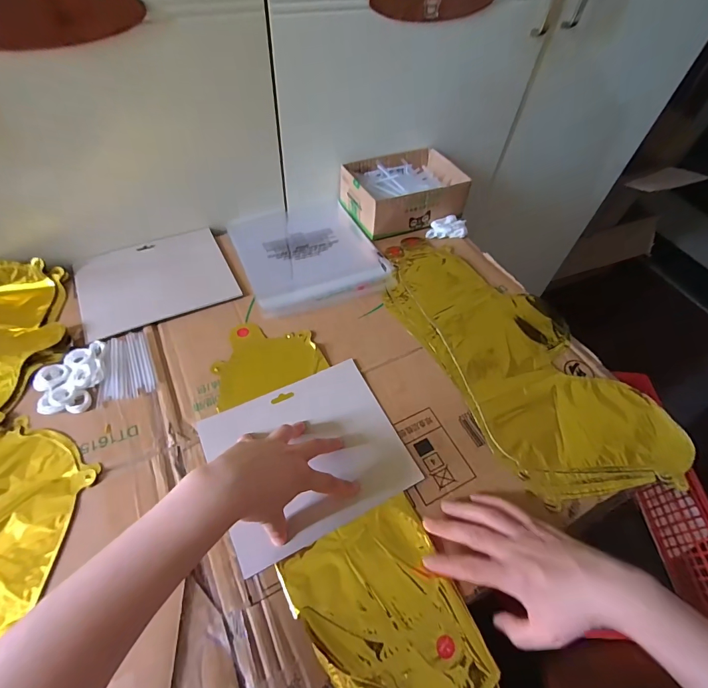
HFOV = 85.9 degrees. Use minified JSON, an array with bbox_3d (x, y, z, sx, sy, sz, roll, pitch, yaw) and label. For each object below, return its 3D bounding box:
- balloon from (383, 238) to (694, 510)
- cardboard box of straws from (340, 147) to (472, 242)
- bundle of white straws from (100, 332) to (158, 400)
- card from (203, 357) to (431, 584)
[{"bbox_3d":[0.200,-0.006,0.500,0.209,0.015,0.425,-21,57,-19],"label":"balloon"},{"bbox_3d":[0.086,-0.264,0.659,0.191,0.065,0.137,-18,57,-18],"label":"cardboard box of straws"},{"bbox_3d":[-0.267,0.024,0.445,0.055,0.009,0.089,-19,57,-18],"label":"bundle of white straws"},{"bbox_3d":[-0.048,0.112,0.405,0.192,0.011,0.163,-21,60,-19],"label":"card"}]

